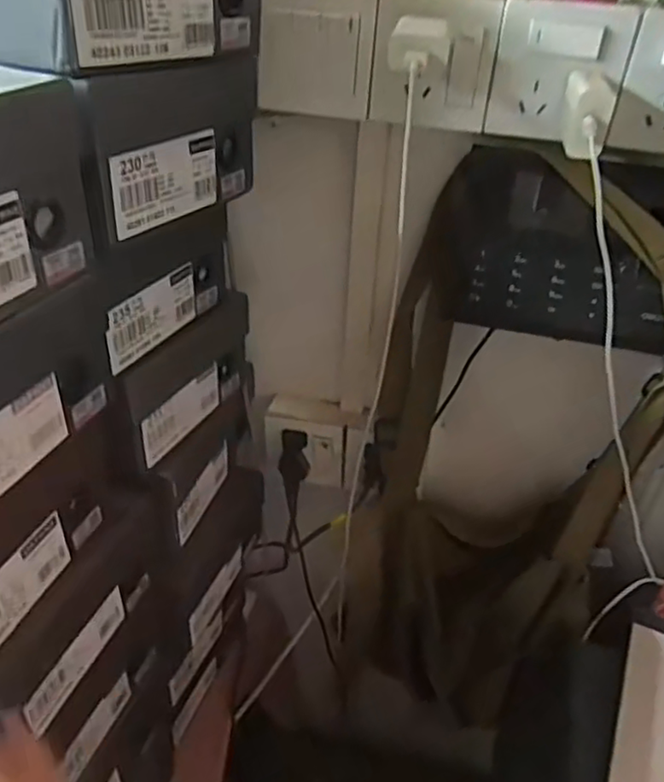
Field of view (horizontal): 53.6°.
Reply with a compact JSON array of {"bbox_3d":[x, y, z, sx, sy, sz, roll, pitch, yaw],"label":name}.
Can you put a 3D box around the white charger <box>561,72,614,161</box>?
[{"bbox_3d":[0.160,-0.175,0.416,0.028,0.039,0.071,14,37,12],"label":"white charger"}]

